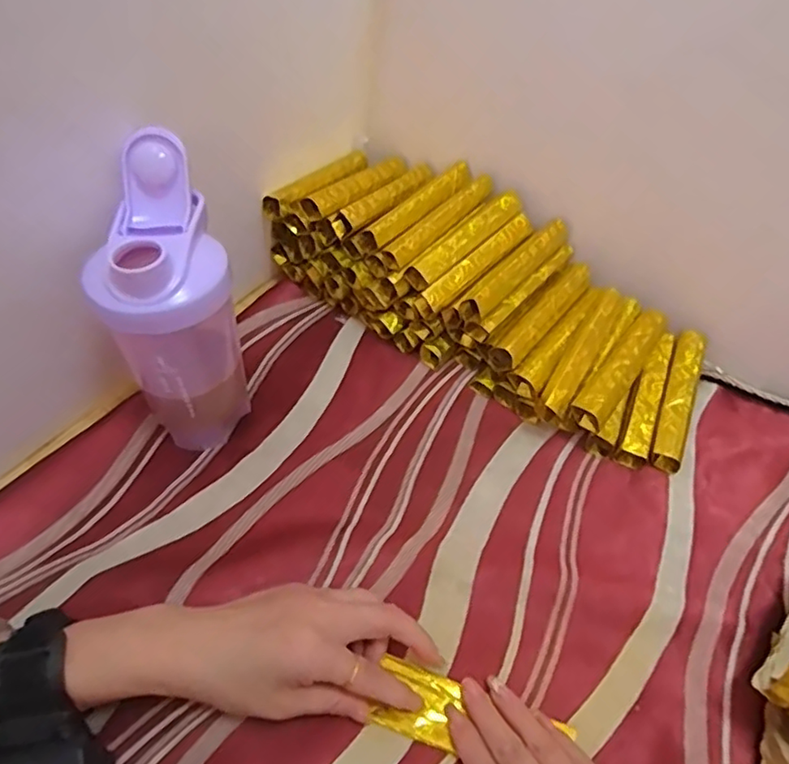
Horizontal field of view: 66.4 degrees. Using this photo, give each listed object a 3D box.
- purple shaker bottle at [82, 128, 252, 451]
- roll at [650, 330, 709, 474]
[{"bbox_3d":[-0.155,-0.046,0.424,0.079,0.197,0.104,-17,51,-16],"label":"purple shaker bottle"},{"bbox_3d":[0.231,0.011,0.488,0.023,0.019,0.130,19,63,15],"label":"roll"}]

